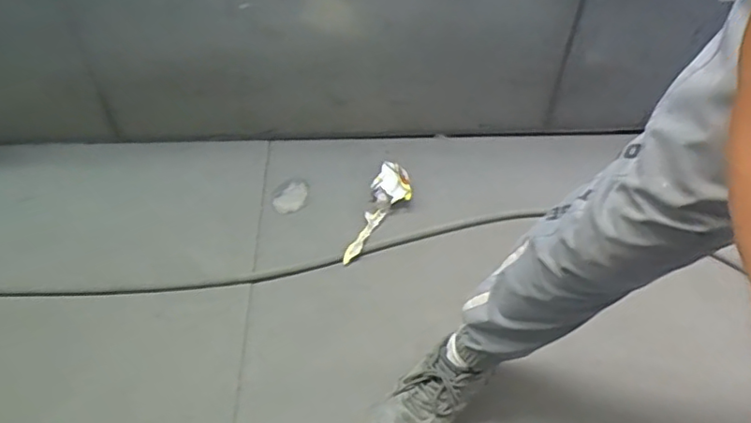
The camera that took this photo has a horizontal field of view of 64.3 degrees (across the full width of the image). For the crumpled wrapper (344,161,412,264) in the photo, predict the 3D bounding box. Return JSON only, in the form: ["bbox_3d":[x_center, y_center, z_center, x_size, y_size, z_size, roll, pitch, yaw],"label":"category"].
[{"bbox_3d":[0.015,-0.002,1.151,0.080,0.017,0.246,13,52,8],"label":"crumpled wrapper"}]

